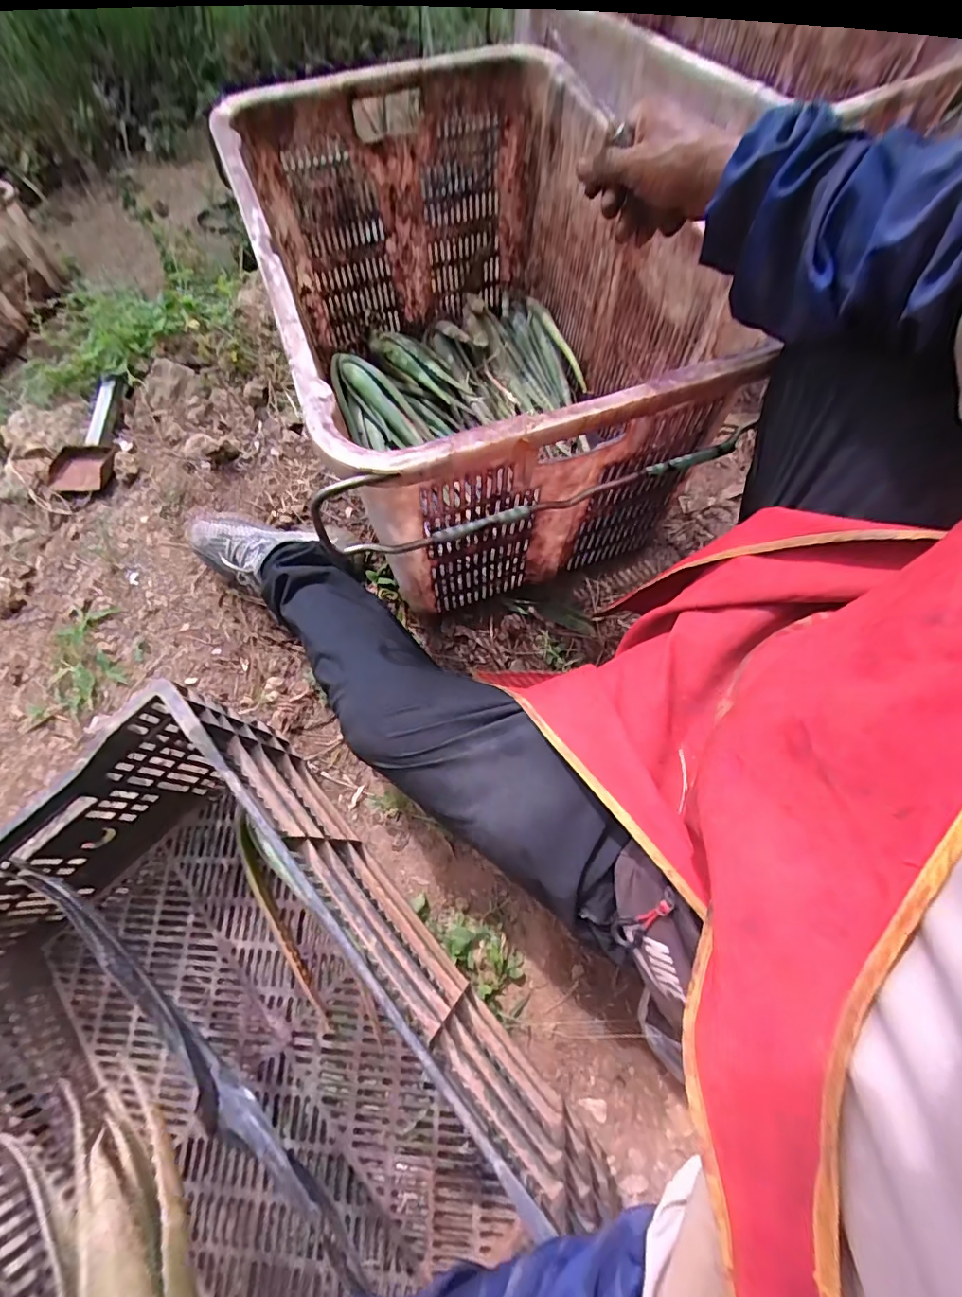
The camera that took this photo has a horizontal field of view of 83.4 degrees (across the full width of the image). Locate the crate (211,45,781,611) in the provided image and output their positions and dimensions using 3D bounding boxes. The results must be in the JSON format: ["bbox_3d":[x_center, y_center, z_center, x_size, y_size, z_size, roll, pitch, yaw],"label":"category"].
[{"bbox_3d":[-0.015,-0.400,0.654,0.399,0.292,0.573,-20,70,-4],"label":"crate"}]

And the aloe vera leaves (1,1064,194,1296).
[{"bbox_3d":[-0.238,0.394,0.356,0.259,0.061,0.064,14,69,49],"label":"aloe vera leaves"}]

